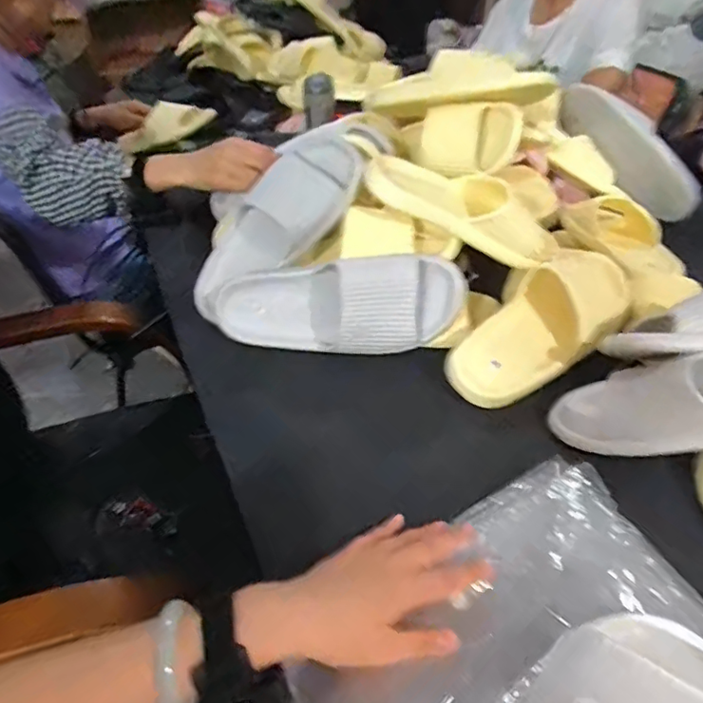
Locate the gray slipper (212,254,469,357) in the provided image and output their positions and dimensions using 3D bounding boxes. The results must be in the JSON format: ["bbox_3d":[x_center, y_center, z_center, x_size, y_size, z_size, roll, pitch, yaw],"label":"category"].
[{"bbox_3d":[-0.025,-0.048,0.636,0.285,0.108,0.073,-3,5,19],"label":"gray slipper"}]

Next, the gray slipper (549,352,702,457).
[{"bbox_3d":[0.320,0.037,0.489,0.278,0.061,0.094,-7,36,25],"label":"gray slipper"}]

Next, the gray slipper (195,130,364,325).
[{"bbox_3d":[-0.096,-0.154,0.676,0.258,0.063,0.087,-43,46,7],"label":"gray slipper"}]

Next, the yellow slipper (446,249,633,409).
[{"bbox_3d":[0.225,-0.038,0.624,0.104,0.073,0.277,32,50,32],"label":"yellow slipper"}]

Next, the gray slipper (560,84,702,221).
[{"bbox_3d":[0.435,-0.315,0.882,0.270,0.094,0.064,47,53,3],"label":"gray slipper"}]

